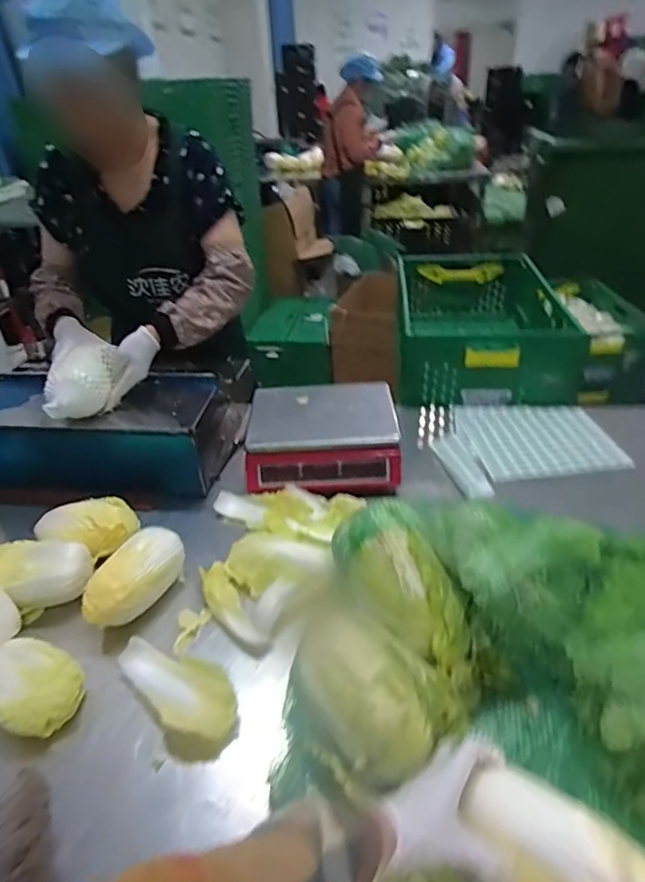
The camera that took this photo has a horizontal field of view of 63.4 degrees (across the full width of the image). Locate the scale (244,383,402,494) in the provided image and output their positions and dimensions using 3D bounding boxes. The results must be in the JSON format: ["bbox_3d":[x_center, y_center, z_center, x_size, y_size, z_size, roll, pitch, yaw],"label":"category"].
[{"bbox_3d":[0.002,-0.012,1.052,0.292,0.100,0.248,-2,35,2],"label":"scale"}]

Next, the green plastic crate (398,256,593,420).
[{"bbox_3d":[0.422,-0.312,1.428,0.398,0.200,0.617,1,35,7],"label":"green plastic crate"}]

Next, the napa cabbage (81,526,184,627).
[{"bbox_3d":[-0.289,0.210,0.799,0.085,0.079,0.163,13,38,23],"label":"napa cabbage"}]

